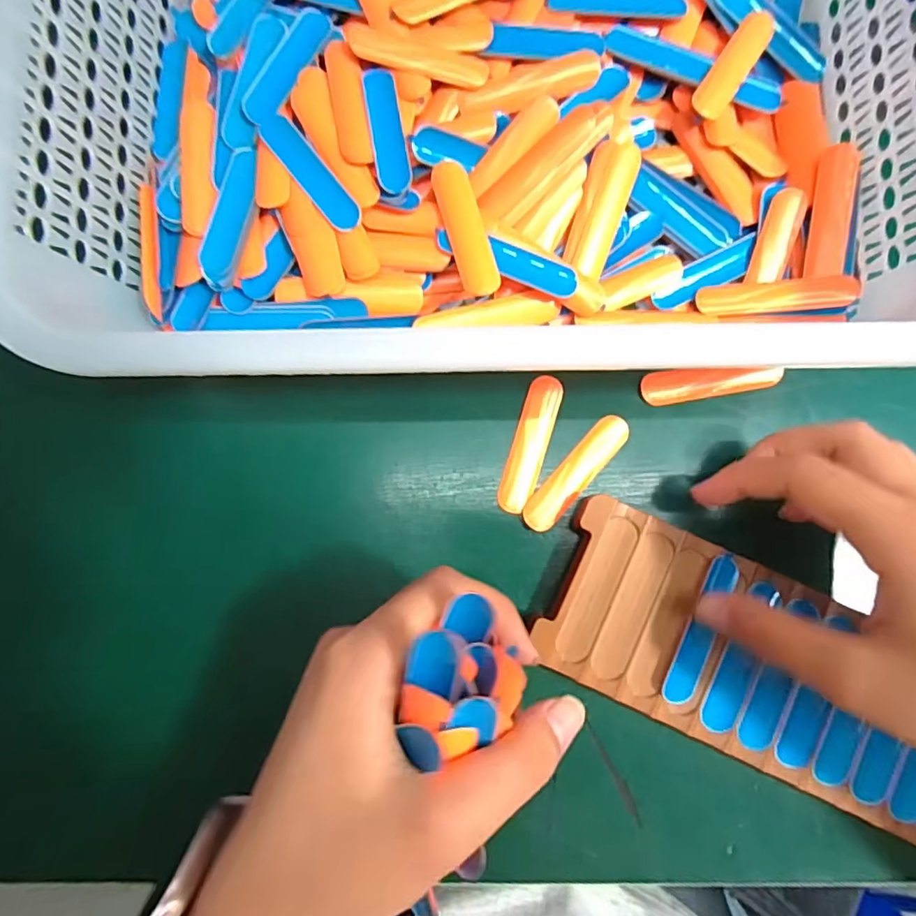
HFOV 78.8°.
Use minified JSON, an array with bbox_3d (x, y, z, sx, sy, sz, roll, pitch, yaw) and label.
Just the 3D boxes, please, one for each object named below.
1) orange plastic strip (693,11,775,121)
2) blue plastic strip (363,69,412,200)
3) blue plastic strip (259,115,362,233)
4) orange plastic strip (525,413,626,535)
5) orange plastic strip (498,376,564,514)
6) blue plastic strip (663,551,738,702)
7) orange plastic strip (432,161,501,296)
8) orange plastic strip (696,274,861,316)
[{"bbox_3d":[0.124,-0.177,0.252,0.015,0.005,0.062,32,85,5],"label":"orange plastic strip"},{"bbox_3d":[-0.031,-0.147,0.246,0.016,0.004,0.062,-8,83,1],"label":"blue plastic strip"},{"bbox_3d":[-0.065,-0.125,0.246,0.015,0.009,0.060,-39,84,-3],"label":"blue plastic strip"},{"bbox_3d":[0.053,0.007,0.251,0.015,0.005,0.062,41,86,6],"label":"orange plastic strip"},{"bbox_3d":[0.033,-0.006,0.253,0.017,0.010,0.062,17,84,4],"label":"orange plastic strip"},{"bbox_3d":[0.101,0.070,0.227,0.014,0.006,0.064,25,84,-8],"label":"blue plastic strip"},{"bbox_3d":[0.003,-0.099,0.240,0.016,0.005,0.062,-16,83,0],"label":"orange plastic strip"},{"bbox_3d":[0.139,-0.071,0.244,0.062,0.006,0.017,0,76,17],"label":"orange plastic strip"}]

